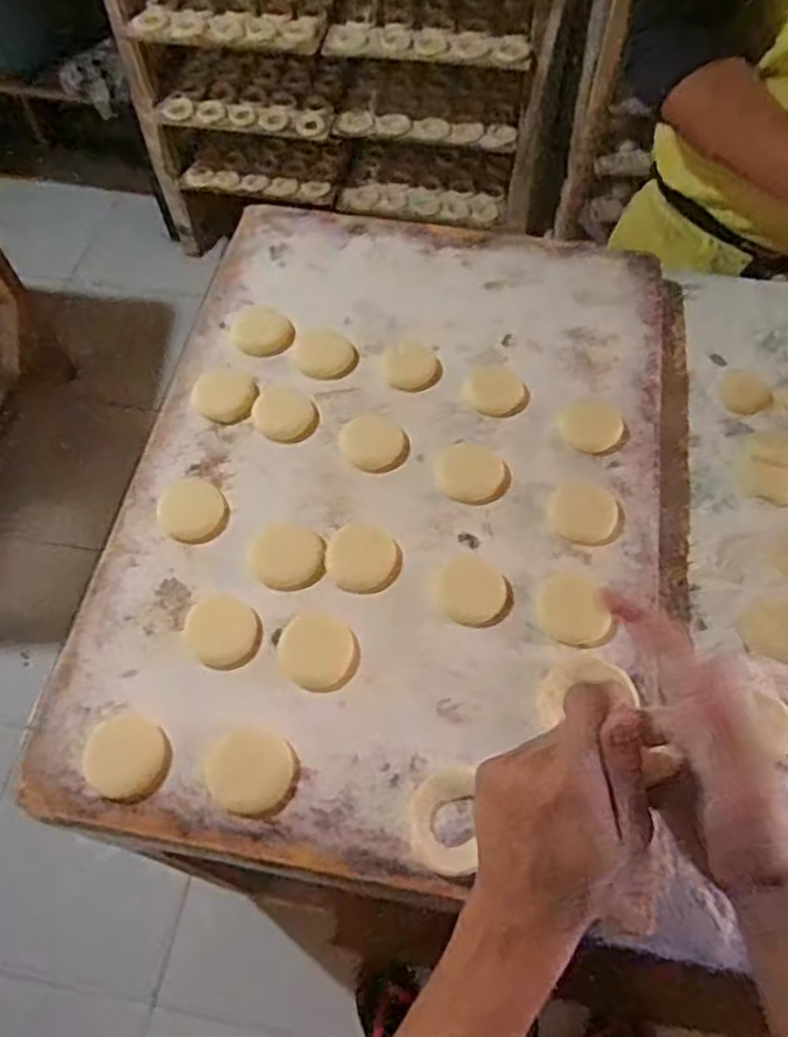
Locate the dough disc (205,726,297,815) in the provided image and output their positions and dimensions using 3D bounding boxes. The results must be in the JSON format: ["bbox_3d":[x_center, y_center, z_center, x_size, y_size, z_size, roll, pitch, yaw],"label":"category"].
[{"bbox_3d":[-0.097,0.169,0.493,0.058,0.004,0.053,-1,61,1],"label":"dough disc"}]

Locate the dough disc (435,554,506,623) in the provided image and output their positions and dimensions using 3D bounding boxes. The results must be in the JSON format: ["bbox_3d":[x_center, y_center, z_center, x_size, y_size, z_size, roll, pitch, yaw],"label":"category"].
[{"bbox_3d":[0.059,0.054,0.557,0.050,0.004,0.053,-1,61,1],"label":"dough disc"}]

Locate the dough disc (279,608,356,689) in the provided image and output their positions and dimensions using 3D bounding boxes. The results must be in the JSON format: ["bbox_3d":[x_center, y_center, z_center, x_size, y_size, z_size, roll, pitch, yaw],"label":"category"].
[{"bbox_3d":[-0.056,0.094,0.529,0.053,0.004,0.058,-1,61,1],"label":"dough disc"}]

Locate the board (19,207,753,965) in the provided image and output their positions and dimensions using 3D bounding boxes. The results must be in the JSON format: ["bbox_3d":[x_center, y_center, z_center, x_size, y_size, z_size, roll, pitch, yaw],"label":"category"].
[{"bbox_3d":[0.017,-0.030,0.609,0.444,0.037,0.593,9,62,6],"label":"board"}]

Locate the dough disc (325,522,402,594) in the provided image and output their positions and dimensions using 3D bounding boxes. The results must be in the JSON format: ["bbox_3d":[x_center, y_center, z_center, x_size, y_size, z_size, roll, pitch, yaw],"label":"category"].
[{"bbox_3d":[-0.024,0.030,0.568,0.056,0.004,0.058,-1,61,1],"label":"dough disc"}]

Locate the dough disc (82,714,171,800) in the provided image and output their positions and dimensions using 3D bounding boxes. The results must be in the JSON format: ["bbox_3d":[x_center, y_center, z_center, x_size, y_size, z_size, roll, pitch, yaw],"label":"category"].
[{"bbox_3d":[-0.182,0.161,0.496,0.057,0.005,0.052,-1,61,1],"label":"dough disc"}]

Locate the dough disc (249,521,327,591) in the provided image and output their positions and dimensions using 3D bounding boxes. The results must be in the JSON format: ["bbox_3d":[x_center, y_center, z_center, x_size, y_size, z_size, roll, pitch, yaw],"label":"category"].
[{"bbox_3d":[-0.083,0.027,0.565,0.061,0.004,0.053,39,68,20],"label":"dough disc"}]

